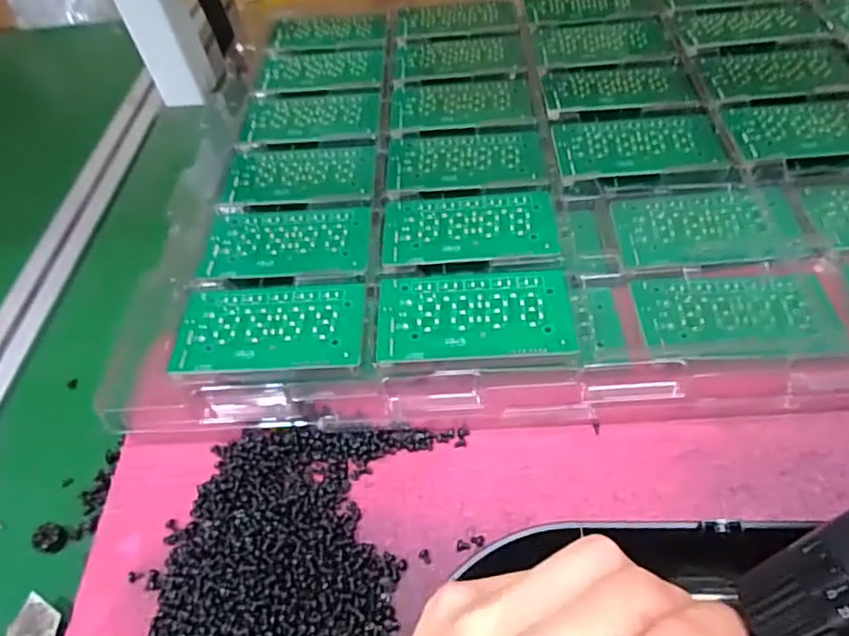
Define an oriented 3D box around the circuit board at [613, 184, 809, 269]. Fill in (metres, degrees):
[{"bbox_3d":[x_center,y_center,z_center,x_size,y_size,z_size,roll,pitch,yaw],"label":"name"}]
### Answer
[{"bbox_3d":[0.177,-0.059,0.392,0.107,0.009,0.060,-2,52,4],"label":"circuit board"}]

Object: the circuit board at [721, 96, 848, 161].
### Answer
[{"bbox_3d":[0.264,-0.130,0.421,0.109,0.006,0.062,-5,52,2],"label":"circuit board"}]

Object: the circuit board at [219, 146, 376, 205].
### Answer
[{"bbox_3d":[-0.089,-0.104,0.447,0.106,0.004,0.065,-3,52,3],"label":"circuit board"}]

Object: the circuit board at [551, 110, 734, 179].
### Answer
[{"bbox_3d":[0.147,-0.122,0.431,0.108,0.004,0.058,-4,52,3],"label":"circuit board"}]

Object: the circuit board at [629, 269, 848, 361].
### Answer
[{"bbox_3d":[0.172,-0.003,0.346,0.103,0.006,0.056,-3,52,4],"label":"circuit board"}]

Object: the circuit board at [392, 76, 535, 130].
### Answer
[{"bbox_3d":[0.028,-0.169,0.485,0.106,0.004,0.058,-3,52,3],"label":"circuit board"}]

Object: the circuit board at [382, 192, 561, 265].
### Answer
[{"bbox_3d":[0.027,-0.057,0.389,0.106,0.004,0.059,-3,52,4],"label":"circuit board"}]

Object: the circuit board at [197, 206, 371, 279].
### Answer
[{"bbox_3d":[-0.090,-0.049,0.403,0.106,0.004,0.062,-2,52,5],"label":"circuit board"}]

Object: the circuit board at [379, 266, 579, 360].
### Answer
[{"bbox_3d":[0.027,-0.003,0.347,0.106,0.004,0.057,-3,52,4],"label":"circuit board"}]

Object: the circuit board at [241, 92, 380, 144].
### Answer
[{"bbox_3d":[-0.088,-0.160,0.492,0.104,0.004,0.060,-1,52,5],"label":"circuit board"}]

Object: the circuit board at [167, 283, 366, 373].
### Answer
[{"bbox_3d":[-0.088,0.004,0.356,0.105,0.004,0.059,-3,52,4],"label":"circuit board"}]

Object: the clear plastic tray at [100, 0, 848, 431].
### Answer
[{"bbox_3d":[0.158,-0.129,0.456,0.649,0.050,0.431,-3,52,4],"label":"clear plastic tray"}]

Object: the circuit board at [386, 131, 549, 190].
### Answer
[{"bbox_3d":[0.029,-0.113,0.440,0.107,0.004,0.057,-3,52,4],"label":"circuit board"}]

